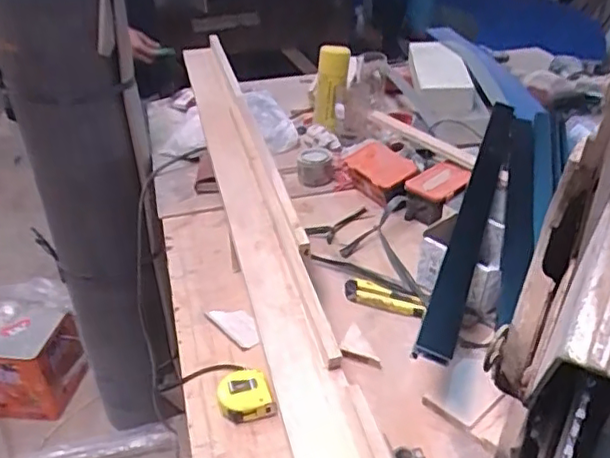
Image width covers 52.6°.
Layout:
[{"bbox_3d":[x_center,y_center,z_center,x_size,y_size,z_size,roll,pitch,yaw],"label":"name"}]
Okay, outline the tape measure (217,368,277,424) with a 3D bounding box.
[{"bbox_3d":[-0.077,0.214,0.791,0.066,0.036,0.069,-10,34,-13],"label":"tape measure"}]

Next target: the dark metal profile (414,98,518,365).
[{"bbox_3d":[0.290,-0.065,1.009,0.045,0.045,0.791,11,35,19],"label":"dark metal profile"}]

